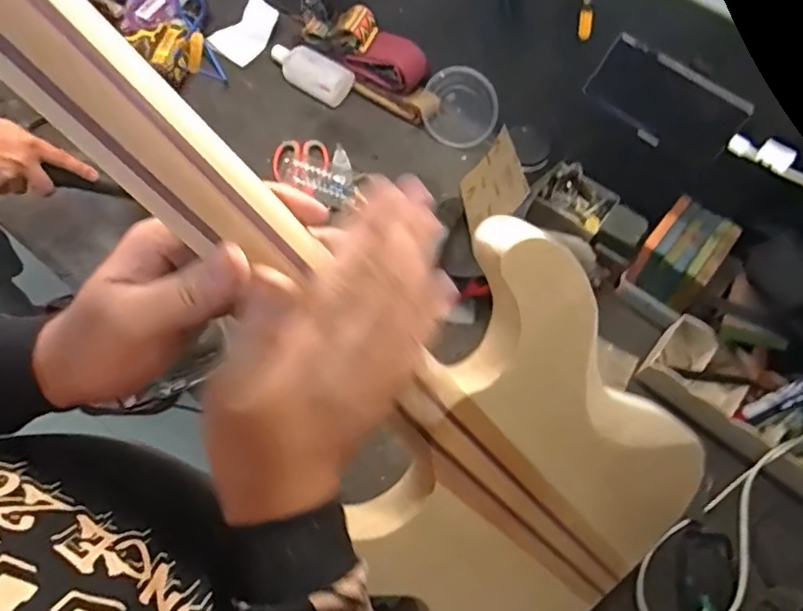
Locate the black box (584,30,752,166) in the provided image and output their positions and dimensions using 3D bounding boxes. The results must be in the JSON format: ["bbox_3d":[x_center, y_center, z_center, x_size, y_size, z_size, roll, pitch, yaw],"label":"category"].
[{"bbox_3d":[0.293,-0.226,0.630,0.038,0.083,0.162,-41,72,-17],"label":"black box"}]

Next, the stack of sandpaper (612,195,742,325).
[{"bbox_3d":[0.355,-0.054,0.729,0.096,0.113,0.101,36,71,14],"label":"stack of sandpaper"}]

